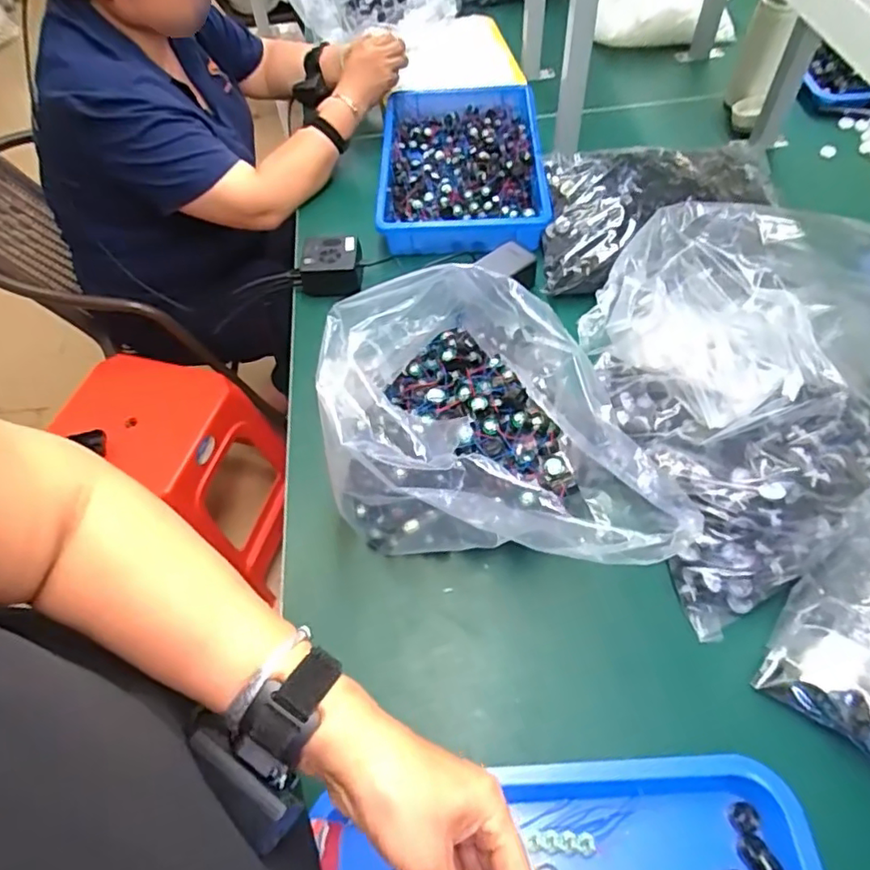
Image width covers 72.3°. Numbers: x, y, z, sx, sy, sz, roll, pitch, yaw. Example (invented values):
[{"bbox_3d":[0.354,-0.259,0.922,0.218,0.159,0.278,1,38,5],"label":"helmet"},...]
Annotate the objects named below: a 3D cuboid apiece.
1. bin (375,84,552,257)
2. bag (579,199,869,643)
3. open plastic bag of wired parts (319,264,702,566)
[{"bbox_3d":[0.040,-0.432,0.947,0.248,0.056,0.416,-2,57,3],"label":"bin"},{"bbox_3d":[0.299,-0.055,0.588,0.359,0.180,0.301,-36,61,-18],"label":"bag"},{"bbox_3d":[0.059,-0.009,0.555,0.304,0.224,0.241,5,57,7],"label":"open plastic bag of wired parts"}]

